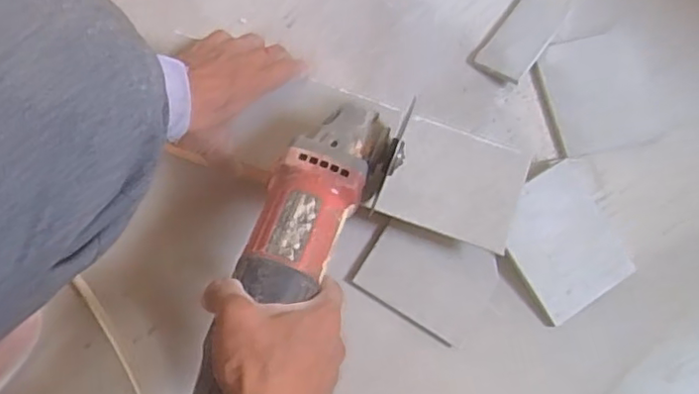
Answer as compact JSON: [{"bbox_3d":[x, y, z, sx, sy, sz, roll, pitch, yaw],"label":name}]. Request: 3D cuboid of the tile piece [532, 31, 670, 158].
[{"bbox_3d":[0.254,-0.106,0.618,0.118,0.008,0.118,-12,73,-3],"label":"tile piece"}]

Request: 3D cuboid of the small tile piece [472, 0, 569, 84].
[{"bbox_3d":[0.177,-0.164,0.634,0.053,0.011,0.103,35,76,10],"label":"small tile piece"}]

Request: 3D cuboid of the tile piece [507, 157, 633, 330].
[{"bbox_3d":[0.196,0.040,0.565,0.101,0.008,0.119,-31,87,-9],"label":"tile piece"}]

